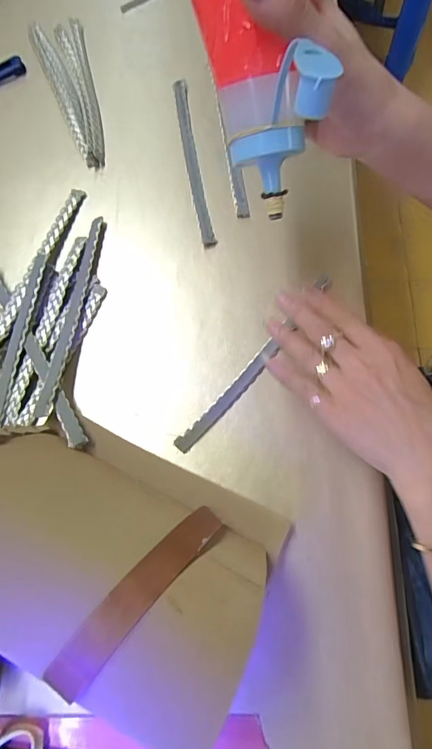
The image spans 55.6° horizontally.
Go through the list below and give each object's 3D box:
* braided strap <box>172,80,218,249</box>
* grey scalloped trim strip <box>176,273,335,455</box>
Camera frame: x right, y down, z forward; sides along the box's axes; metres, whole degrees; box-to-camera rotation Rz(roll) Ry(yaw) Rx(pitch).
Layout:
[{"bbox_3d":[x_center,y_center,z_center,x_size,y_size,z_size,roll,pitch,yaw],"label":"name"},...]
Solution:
[{"bbox_3d":[-0.023,-0.209,0.398,0.015,0.009,0.191,-10,75,-1],"label":"braided strap"},{"bbox_3d":[0.034,-0.010,0.338,0.016,0.008,0.188,42,82,-2],"label":"grey scalloped trim strip"}]

